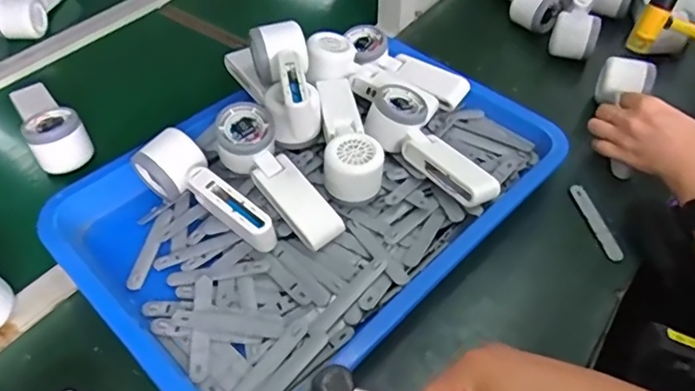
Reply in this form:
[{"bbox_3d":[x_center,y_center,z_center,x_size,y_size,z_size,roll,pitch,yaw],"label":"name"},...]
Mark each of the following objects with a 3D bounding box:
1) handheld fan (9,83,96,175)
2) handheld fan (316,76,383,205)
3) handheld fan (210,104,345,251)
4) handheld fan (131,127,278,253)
[{"bbox_3d":[-0.347,-0.091,0.626,0.056,0.041,0.163,-32,56,-25],"label":"handheld fan"},{"bbox_3d":[-0.001,-0.061,0.578,0.056,0.054,0.165,-4,49,-4],"label":"handheld fan"},{"bbox_3d":[-0.069,-0.017,0.542,0.055,0.045,0.165,-33,74,-26],"label":"handheld fan"},{"bbox_3d":[-0.136,0.000,0.531,0.159,0.061,0.054,35,57,27],"label":"handheld fan"}]

